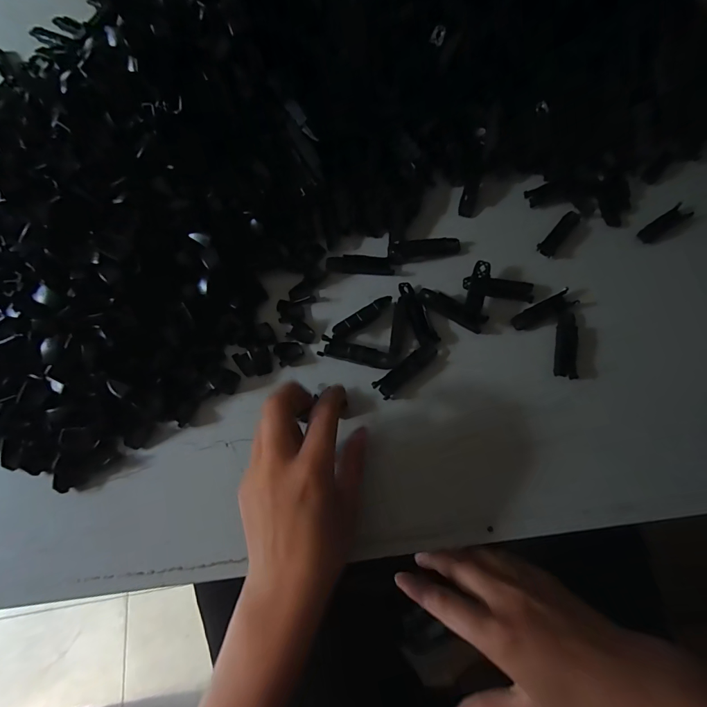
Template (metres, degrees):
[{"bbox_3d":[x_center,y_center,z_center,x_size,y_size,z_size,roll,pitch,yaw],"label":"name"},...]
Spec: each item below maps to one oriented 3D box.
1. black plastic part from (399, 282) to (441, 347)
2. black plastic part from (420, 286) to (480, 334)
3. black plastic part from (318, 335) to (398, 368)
[{"bbox_3d":[0.057,-0.036,0.364,0.018,0.011,0.063,-21,80,-1],"label":"black plastic part"},{"bbox_3d":[0.088,-0.041,0.366,0.063,0.011,0.017,38,72,14],"label":"black plastic part"},{"bbox_3d":[0.004,0.000,0.351,0.066,0.007,0.017,15,68,6],"label":"black plastic part"}]

